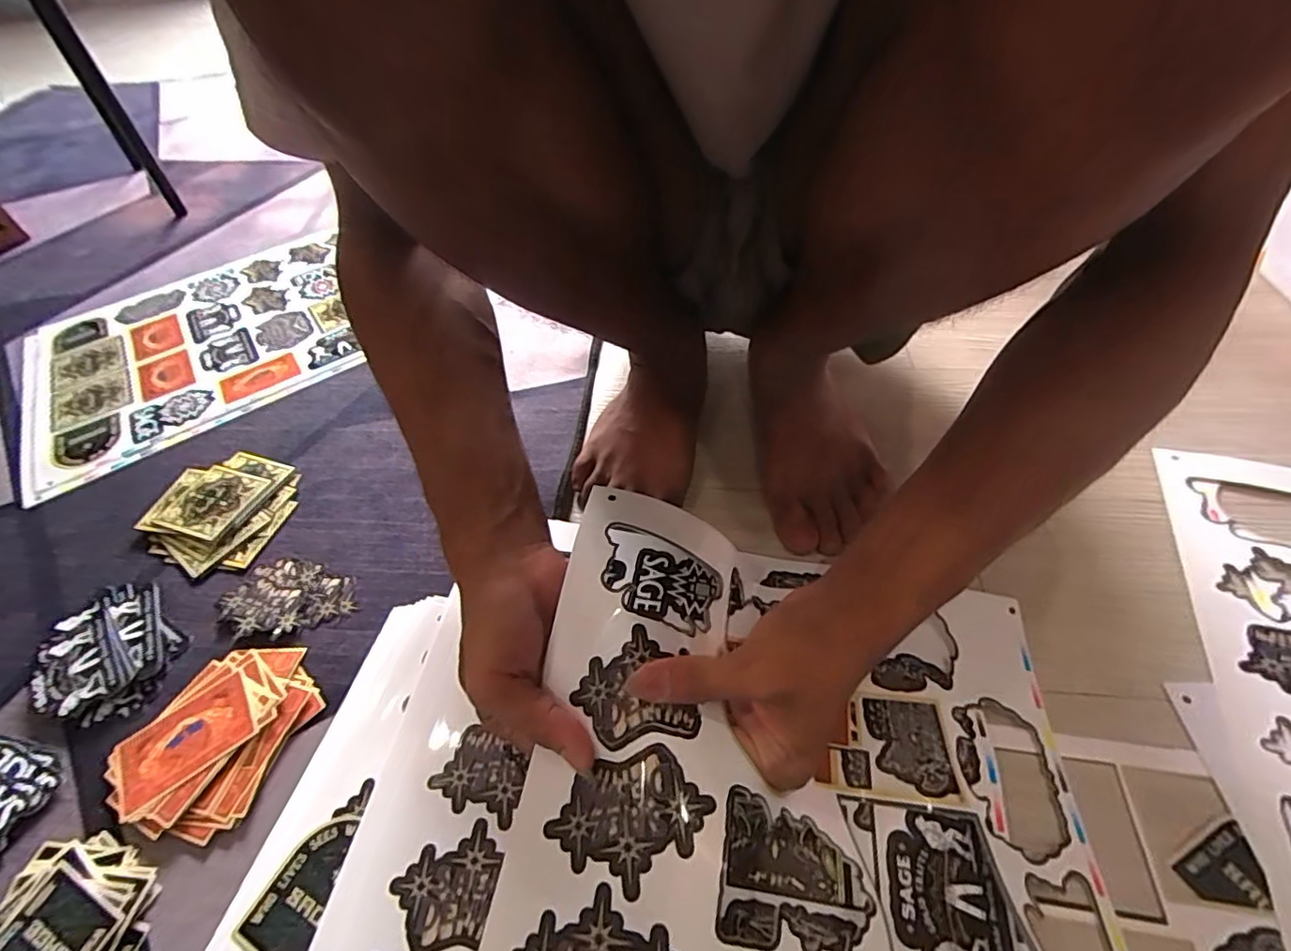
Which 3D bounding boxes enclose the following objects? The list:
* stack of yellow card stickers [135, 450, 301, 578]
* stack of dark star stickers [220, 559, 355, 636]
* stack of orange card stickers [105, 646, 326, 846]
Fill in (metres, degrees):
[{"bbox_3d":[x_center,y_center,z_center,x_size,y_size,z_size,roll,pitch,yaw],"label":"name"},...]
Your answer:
[{"bbox_3d":[-0.364,0.026,0.493,0.115,0.011,0.110,9,51,13],"label":"stack of yellow card stickers"},{"bbox_3d":[-0.266,0.092,0.432,0.095,0.008,0.062,11,52,14],"label":"stack of dark star stickers"},{"bbox_3d":[-0.272,0.161,0.367,0.093,0.010,0.113,13,52,16],"label":"stack of orange card stickers"}]

